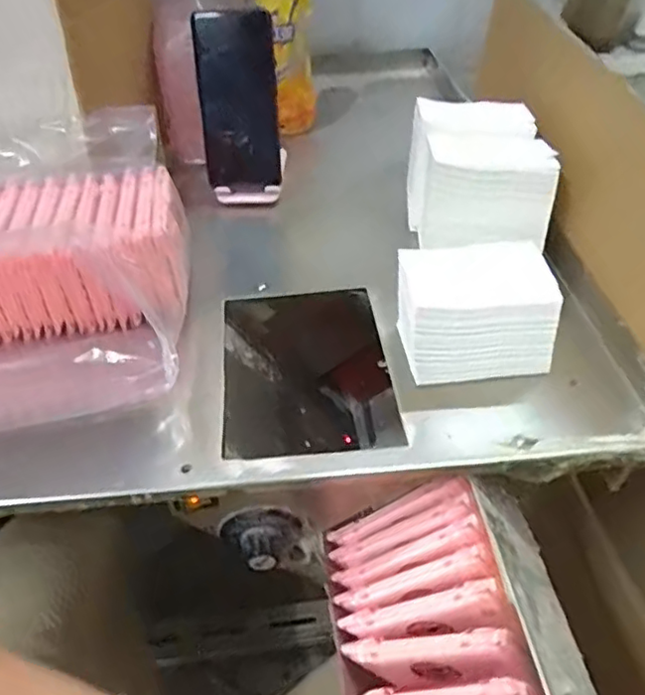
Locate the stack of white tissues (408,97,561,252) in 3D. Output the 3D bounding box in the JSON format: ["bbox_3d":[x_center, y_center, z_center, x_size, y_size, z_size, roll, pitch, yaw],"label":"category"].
[{"bbox_3d":[0.134,-0.153,0.565,0.113,0.099,0.153,1,43,1],"label":"stack of white tissues"}]

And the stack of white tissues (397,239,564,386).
[{"bbox_3d":[0.108,-0.025,0.460,0.113,0.082,0.075,0,43,0],"label":"stack of white tissues"}]

